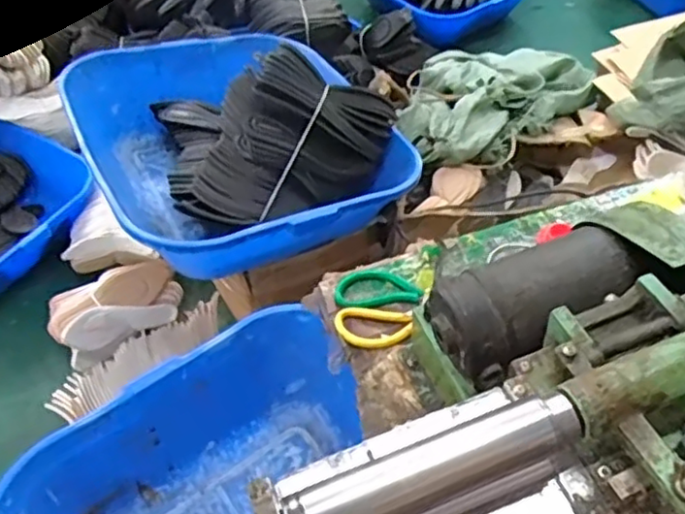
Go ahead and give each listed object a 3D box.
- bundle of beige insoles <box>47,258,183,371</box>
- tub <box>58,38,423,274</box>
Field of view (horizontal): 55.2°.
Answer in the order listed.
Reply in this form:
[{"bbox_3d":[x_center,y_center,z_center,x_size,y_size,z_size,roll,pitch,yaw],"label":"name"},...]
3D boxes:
[{"bbox_3d":[-0.444,0.112,1.321,0.258,0.102,0.139,-22,54,-15],"label":"bundle of beige insoles"},{"bbox_3d":[-0.184,-0.228,1.188,0.517,0.224,0.588,-23,54,-15],"label":"tub"}]

